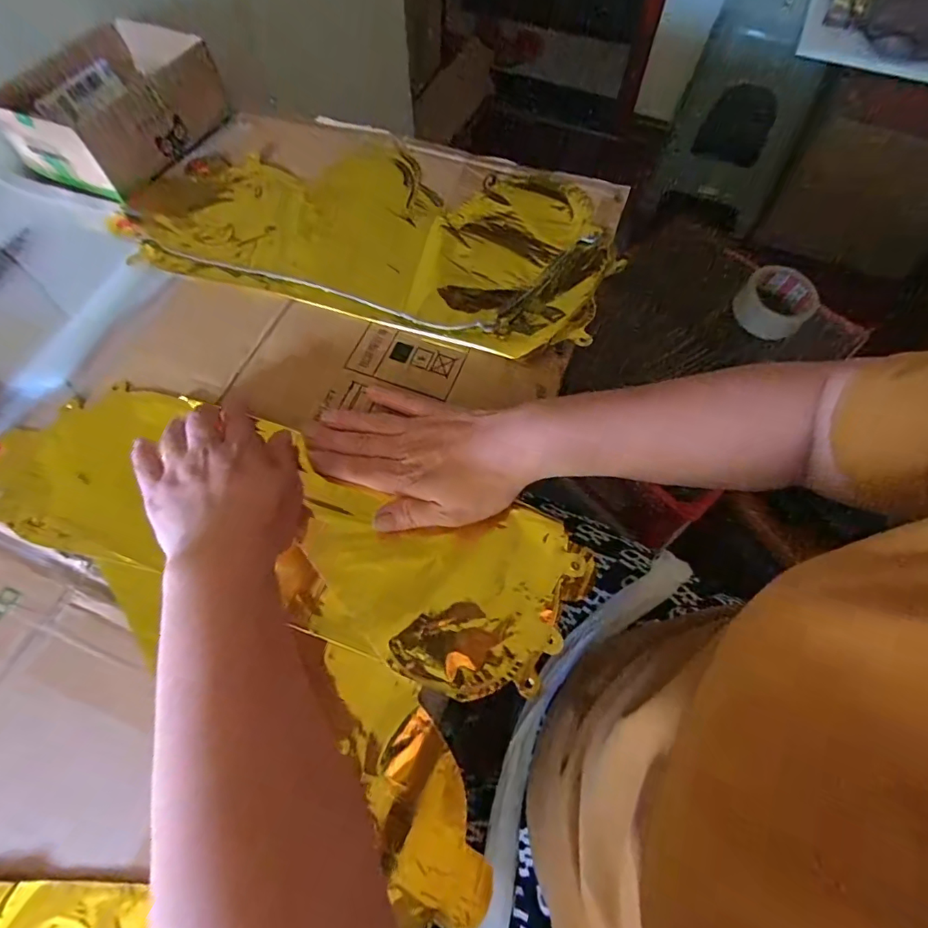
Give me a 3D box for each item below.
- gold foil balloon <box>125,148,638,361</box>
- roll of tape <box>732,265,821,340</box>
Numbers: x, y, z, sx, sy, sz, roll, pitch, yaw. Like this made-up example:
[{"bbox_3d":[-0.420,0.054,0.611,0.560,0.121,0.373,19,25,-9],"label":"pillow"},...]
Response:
[{"bbox_3d":[-0.087,-0.232,0.465,0.440,0.014,0.225,16,65,9],"label":"gold foil balloon"},{"bbox_3d":[0.461,-0.237,0.724,0.094,0.057,0.095,0,64,-1],"label":"roll of tape"}]

